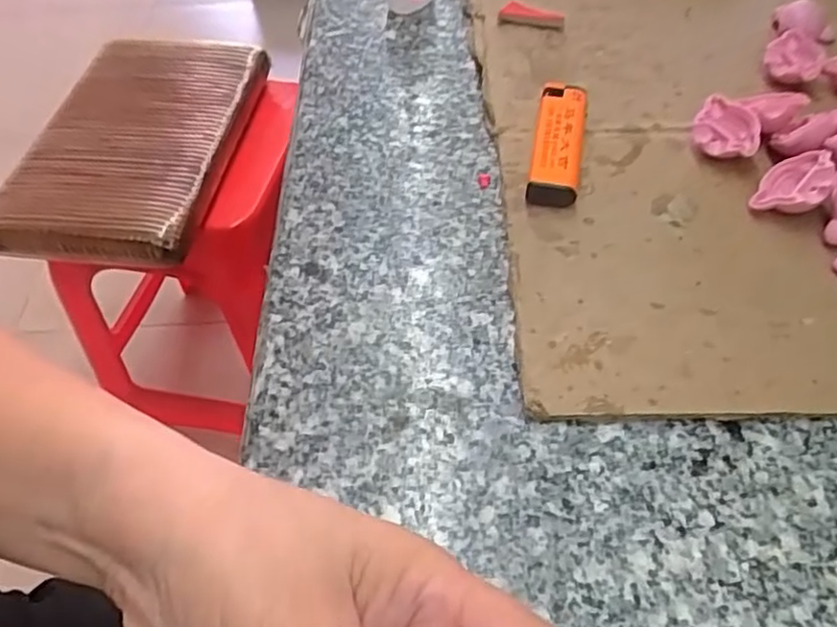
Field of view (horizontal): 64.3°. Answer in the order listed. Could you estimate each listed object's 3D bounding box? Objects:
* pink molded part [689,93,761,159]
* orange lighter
[{"bbox_3d":[0.149,-0.088,0.324,0.030,0.019,0.028,18,55,16],"label":"pink molded part"},{"bbox_3d":[0.068,-0.083,0.327,0.023,0.015,0.077,8,53,9],"label":"orange lighter"}]

